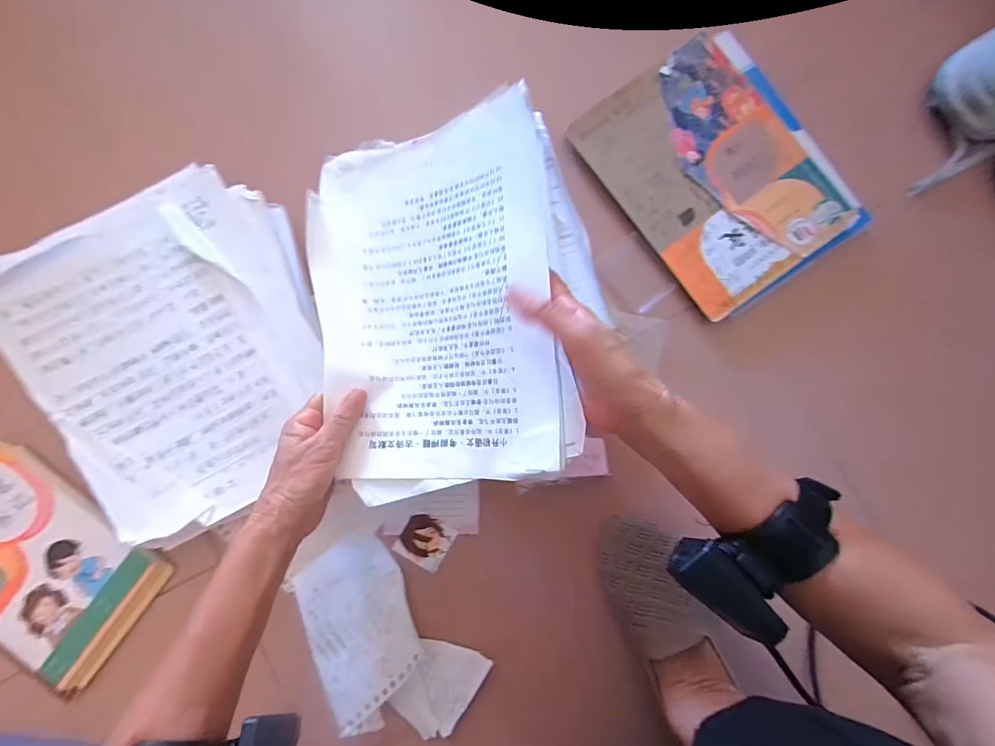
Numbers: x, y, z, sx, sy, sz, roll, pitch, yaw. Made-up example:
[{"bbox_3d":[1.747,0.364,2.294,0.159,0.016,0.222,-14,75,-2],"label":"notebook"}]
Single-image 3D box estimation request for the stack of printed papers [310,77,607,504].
[{"bbox_3d":[-0.041,-0.065,0.351,0.237,0.031,0.307,-14,82,20],"label":"stack of printed papers"}]

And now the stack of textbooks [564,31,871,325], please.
[{"bbox_3d":[0.231,-0.208,0.439,0.207,0.025,0.255,-37,85,-2],"label":"stack of textbooks"}]

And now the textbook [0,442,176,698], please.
[{"bbox_3d":[-0.447,0.185,0.412,0.215,0.020,0.142,36,87,4],"label":"textbook"}]

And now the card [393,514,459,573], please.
[{"bbox_3d":[-0.073,0.170,0.429,0.050,0.004,0.047,28,86,10],"label":"card"}]

